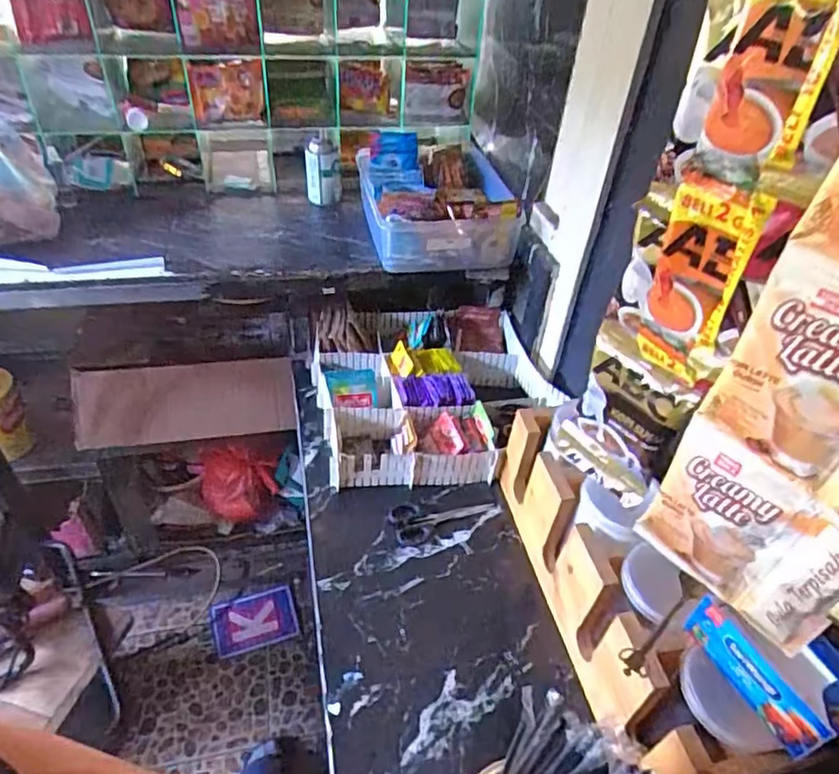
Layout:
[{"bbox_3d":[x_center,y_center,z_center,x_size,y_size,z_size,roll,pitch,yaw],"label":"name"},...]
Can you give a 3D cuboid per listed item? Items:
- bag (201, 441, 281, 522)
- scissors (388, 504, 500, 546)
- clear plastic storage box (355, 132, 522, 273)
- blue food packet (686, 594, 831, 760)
[{"bbox_3d":[-0.440,0.244,1.491,0.184,0.206,0.068,4,42,-1],"label":"bag"},{"bbox_3d":[0.038,0.189,0.851,0.156,0.008,0.061,-2,42,-9],"label":"scissors"},{"bbox_3d":[0.024,-0.336,1.074,0.229,0.111,0.313,-5,43,-12],"label":"clear plastic storage box"},{"bbox_3d":[0.289,0.251,0.530,0.011,0.049,0.127,-17,46,-23],"label":"blue food packet"}]

